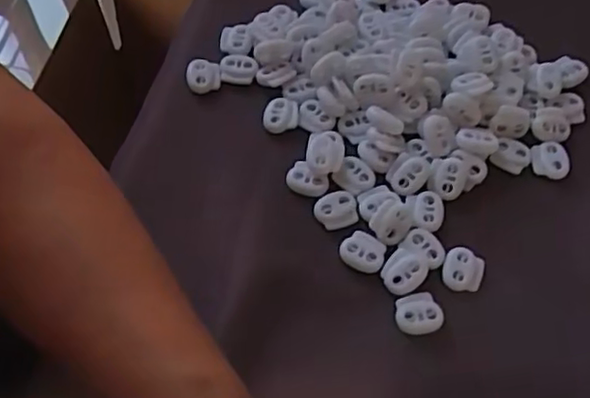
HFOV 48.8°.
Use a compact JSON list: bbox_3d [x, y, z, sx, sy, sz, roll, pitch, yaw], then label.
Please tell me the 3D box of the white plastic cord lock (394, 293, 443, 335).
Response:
[{"bbox_3d":[0.059,0.055,0.308,0.021,0.004,0.019,-6,62,-5],"label":"white plastic cord lock"}]

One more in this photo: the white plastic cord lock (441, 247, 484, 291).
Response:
[{"bbox_3d":[0.083,0.034,0.319,0.019,0.004,0.021,16,62,7],"label":"white plastic cord lock"}]

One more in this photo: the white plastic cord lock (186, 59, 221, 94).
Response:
[{"bbox_3d":[-0.053,-0.071,0.376,0.019,0.005,0.020,4,61,0],"label":"white plastic cord lock"}]

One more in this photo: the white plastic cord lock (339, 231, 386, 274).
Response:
[{"bbox_3d":[0.034,0.026,0.323,0.022,0.004,0.018,27,64,12],"label":"white plastic cord lock"}]

